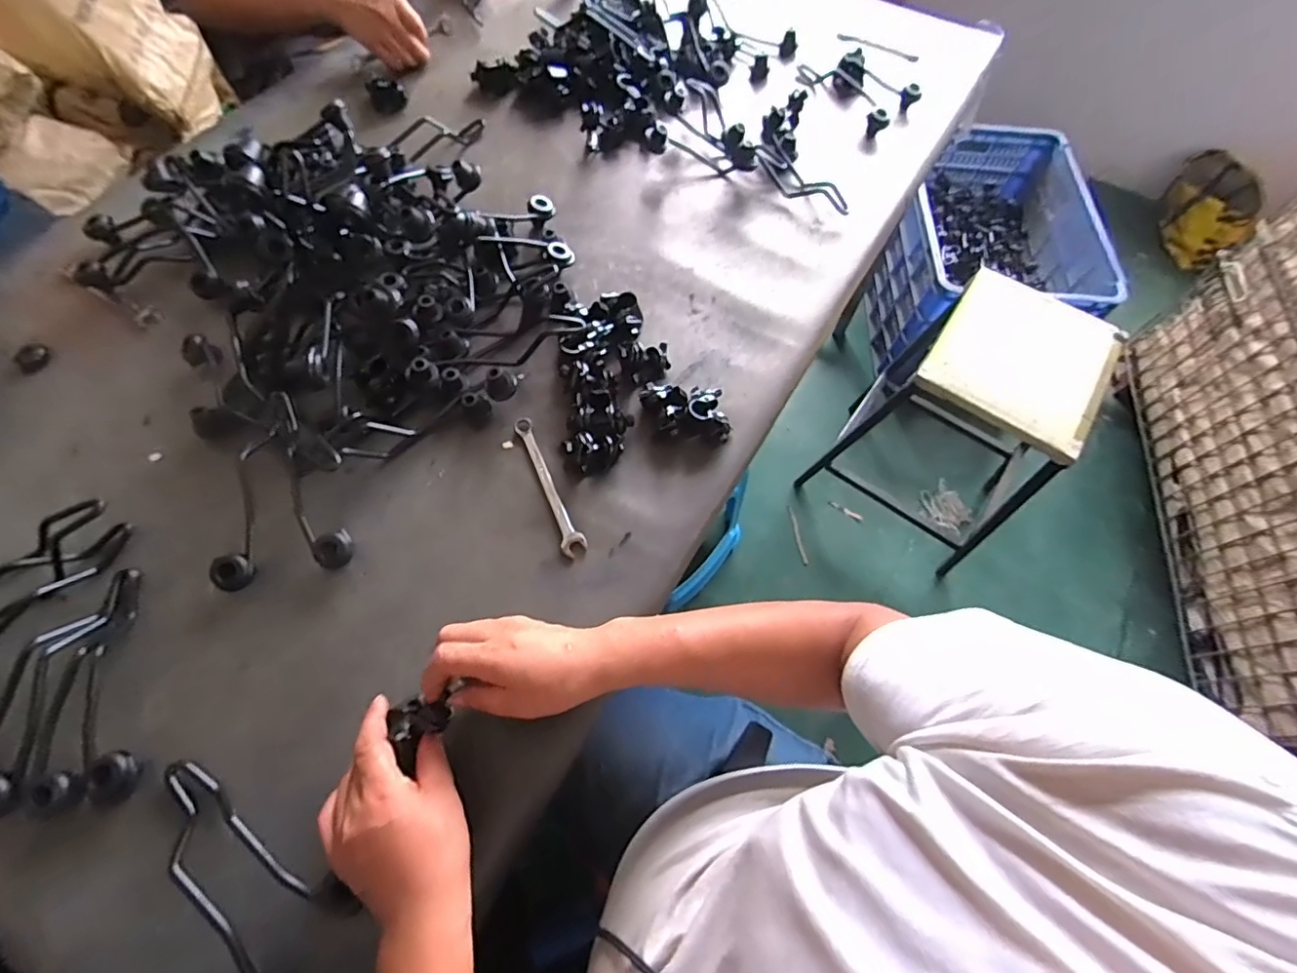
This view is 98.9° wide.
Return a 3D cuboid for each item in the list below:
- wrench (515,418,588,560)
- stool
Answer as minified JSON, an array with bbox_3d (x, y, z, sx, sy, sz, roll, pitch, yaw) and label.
[{"bbox_3d":[-0.104,-0.003,0.581,0.023,0.006,0.166,-22,68,-11],"label":"wrench"},{"bbox_3d":[0.646,-0.125,1.179,0.373,0.516,0.333,35,70,13],"label":"stool"}]

